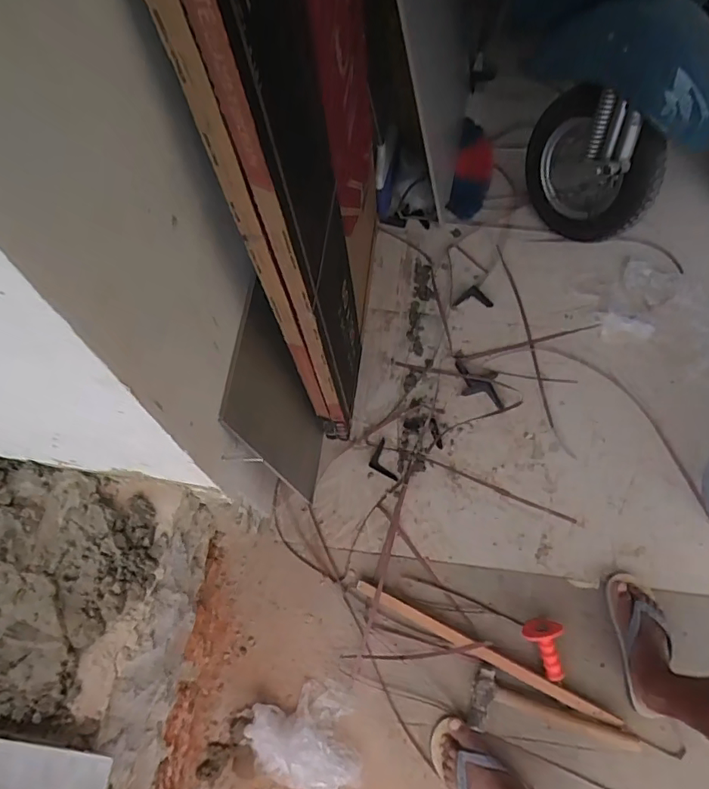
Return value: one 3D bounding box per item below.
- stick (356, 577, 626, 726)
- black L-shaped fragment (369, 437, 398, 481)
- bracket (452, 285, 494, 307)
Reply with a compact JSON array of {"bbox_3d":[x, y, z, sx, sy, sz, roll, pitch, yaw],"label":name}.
[{"bbox_3d":[0.255,0.513,1.087,0.545,0.022,0.030,25,68,9],"label":"stick"},{"bbox_3d":[0.058,0.151,1.234,0.051,0.008,0.103,-15,68,-8],"label":"black L-shaped fragment"},{"bbox_3d":[0.316,-0.242,1.427,0.081,0.004,0.087,40,71,14],"label":"bracket"}]

